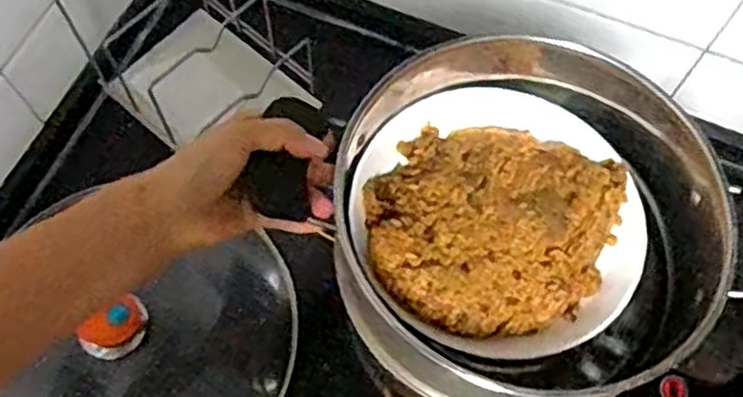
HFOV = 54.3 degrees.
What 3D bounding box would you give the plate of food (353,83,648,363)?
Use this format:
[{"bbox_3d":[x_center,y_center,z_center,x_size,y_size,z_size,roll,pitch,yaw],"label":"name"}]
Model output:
[{"bbox_3d":[0.088,0.006,0.493,0.191,0.048,0.191,-1,68,2],"label":"plate of food"}]

